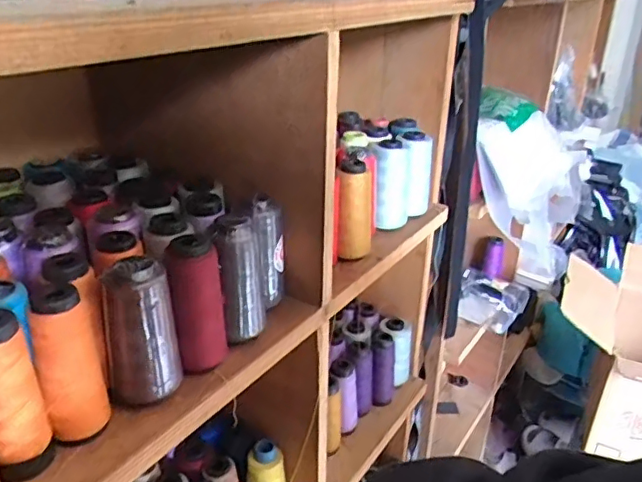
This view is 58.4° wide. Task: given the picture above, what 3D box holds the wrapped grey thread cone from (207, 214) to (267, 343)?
[{"bbox_3d":[-0.072,0.033,0.505,0.045,0.108,0.048,-3,26,-11],"label":"wrapped grey thread cone"}]

